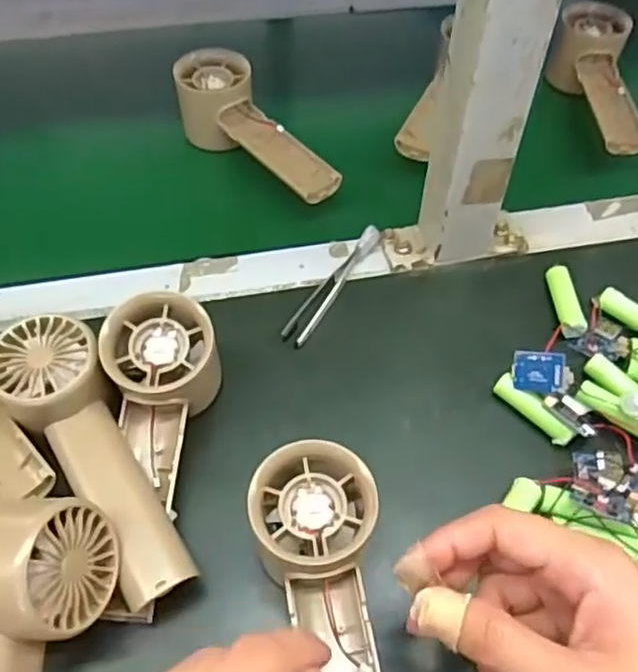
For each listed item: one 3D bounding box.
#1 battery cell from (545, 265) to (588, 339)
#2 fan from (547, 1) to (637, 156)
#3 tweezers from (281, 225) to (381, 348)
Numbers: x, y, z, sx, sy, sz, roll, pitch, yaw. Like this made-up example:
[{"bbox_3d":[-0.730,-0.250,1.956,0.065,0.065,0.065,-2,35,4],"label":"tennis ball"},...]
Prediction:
[{"bbox_3d":[0.155,-0.021,0.409,0.014,0.015,0.055,2,55,-1],"label":"battery cell"},{"bbox_3d":[0.226,-0.202,0.527,0.049,0.055,0.150,4,55,1],"label":"fan"},{"bbox_3d":[0.010,-0.034,0.418,0.015,0.014,0.103,28,59,17],"label":"tweezers"}]

